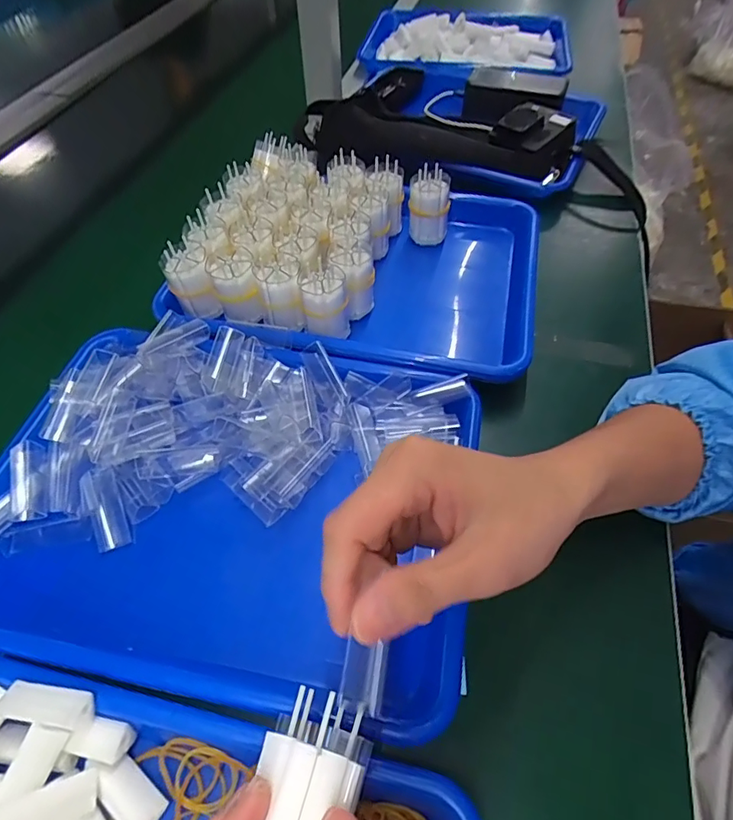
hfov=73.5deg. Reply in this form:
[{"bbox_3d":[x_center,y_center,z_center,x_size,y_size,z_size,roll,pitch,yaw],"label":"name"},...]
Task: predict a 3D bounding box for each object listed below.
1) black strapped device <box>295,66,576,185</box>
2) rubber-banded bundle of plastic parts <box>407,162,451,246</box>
[{"bbox_3d":[0.084,-0.333,0.603,0.319,0.058,0.134,17,56,14],"label":"black strapped device"},{"bbox_3d":[0.062,-0.204,0.489,0.039,0.065,0.034,1,54,2],"label":"rubber-banded bundle of plastic parts"}]

